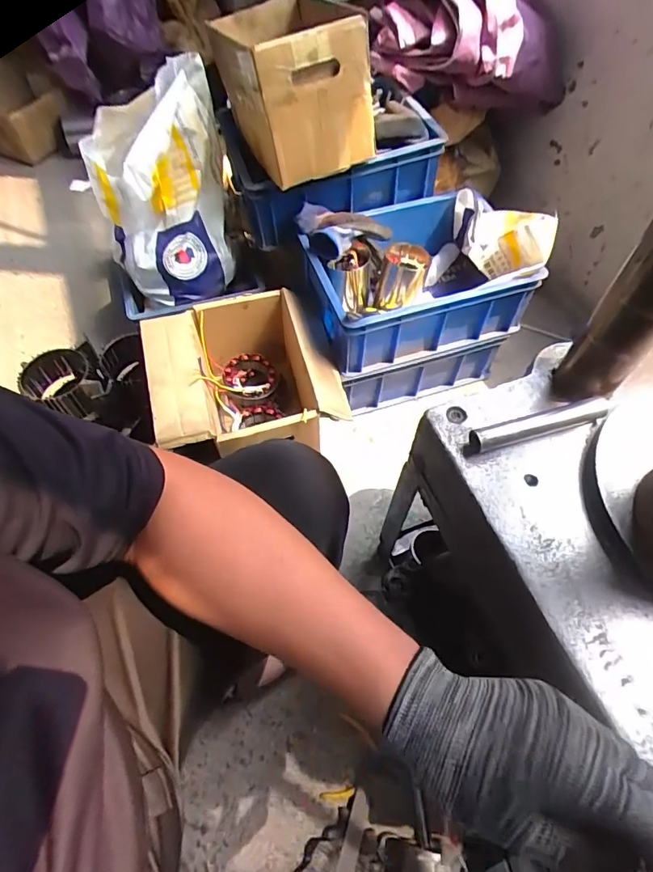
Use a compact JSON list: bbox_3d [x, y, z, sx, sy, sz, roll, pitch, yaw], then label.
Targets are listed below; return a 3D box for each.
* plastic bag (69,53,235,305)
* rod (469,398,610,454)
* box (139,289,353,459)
[{"bbox_3d":[-0.305,-0.441,0.922,0.219,0.338,0.234,-5,59,-4],"label":"plastic bag"},{"bbox_3d":[0.226,-0.010,0.512,0.153,0.022,0.023,-12,60,-8],"label":"rod"},{"bbox_3d":[-0.154,-0.095,0.954,0.328,0.203,0.300,-13,60,-8],"label":"box"}]

